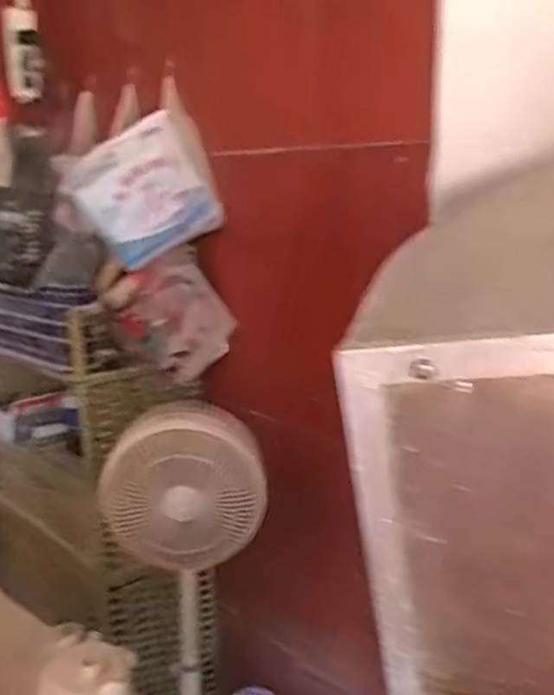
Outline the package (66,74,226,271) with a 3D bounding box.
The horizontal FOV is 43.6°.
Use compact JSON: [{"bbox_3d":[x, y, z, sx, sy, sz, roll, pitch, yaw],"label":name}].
[{"bbox_3d":[-0.232,-0.303,1.302,0.269,0.243,0.043,-39,3,1],"label":"package"}]

